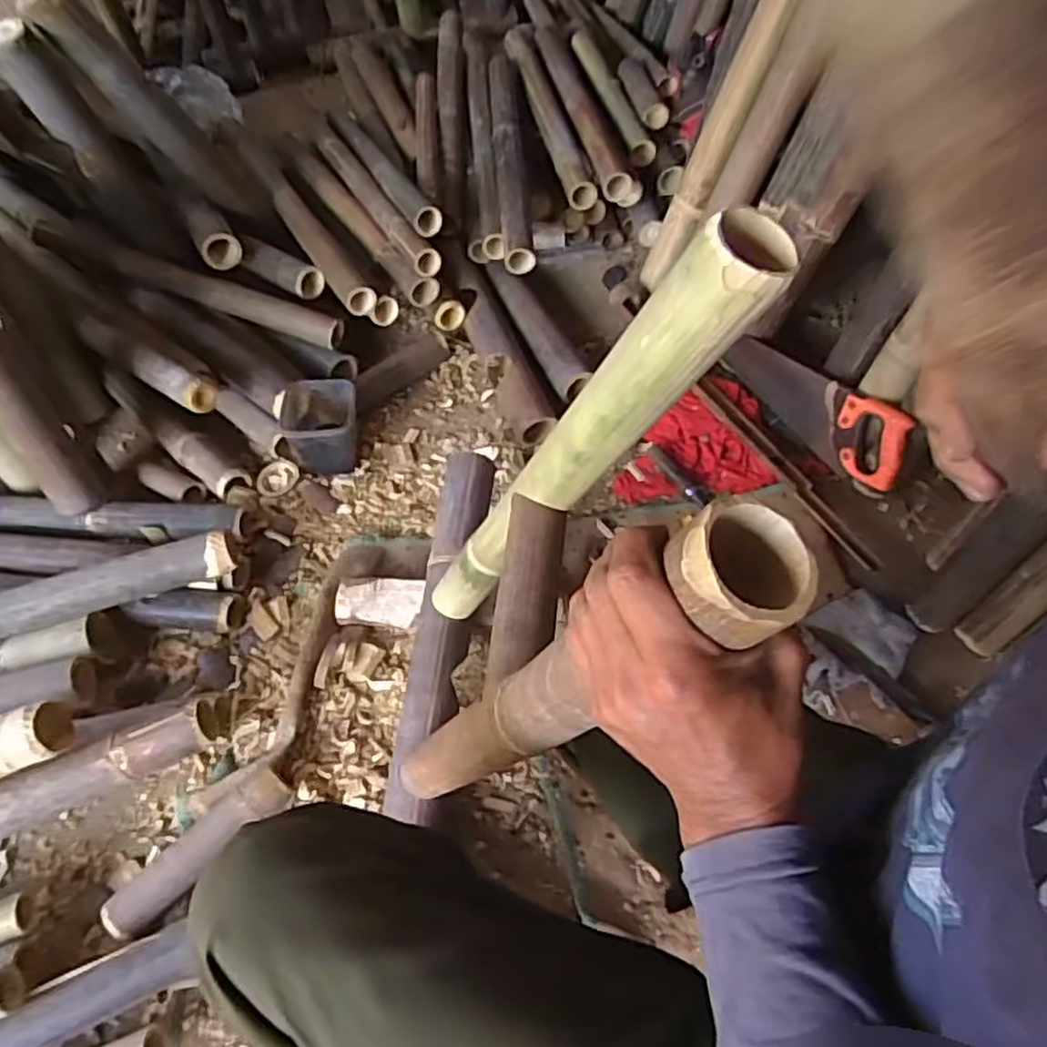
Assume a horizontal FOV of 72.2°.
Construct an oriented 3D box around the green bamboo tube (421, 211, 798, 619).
[{"bbox_3d":[0.017,-0.031,0.656,0.059,0.638,0.050,28,58,-9],"label":"green bamboo tube"}]

